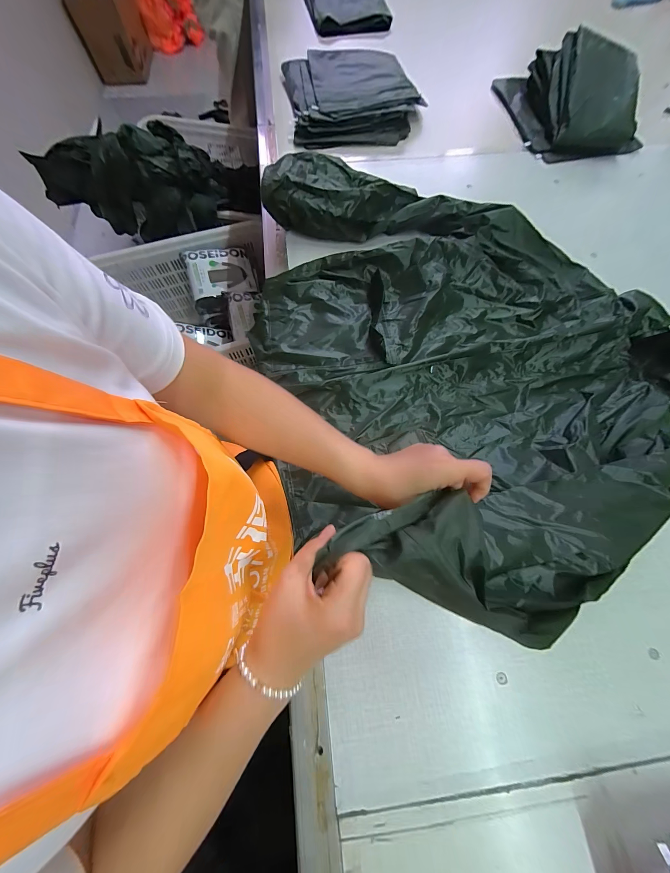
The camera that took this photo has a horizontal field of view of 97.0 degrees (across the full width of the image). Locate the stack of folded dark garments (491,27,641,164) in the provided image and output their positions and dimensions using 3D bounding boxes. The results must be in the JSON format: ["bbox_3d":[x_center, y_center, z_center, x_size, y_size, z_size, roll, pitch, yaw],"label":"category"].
[{"bbox_3d":[0.641,-0.929,0.796,0.287,0.117,0.354,-9,72,-3],"label":"stack of folded dark garments"}]

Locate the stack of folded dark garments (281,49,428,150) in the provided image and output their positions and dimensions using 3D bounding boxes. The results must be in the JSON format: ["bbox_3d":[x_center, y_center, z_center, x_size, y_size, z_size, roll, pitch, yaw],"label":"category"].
[{"bbox_3d":[0.043,-0.961,0.828,0.356,0.053,0.392,-11,72,-4],"label":"stack of folded dark garments"}]

